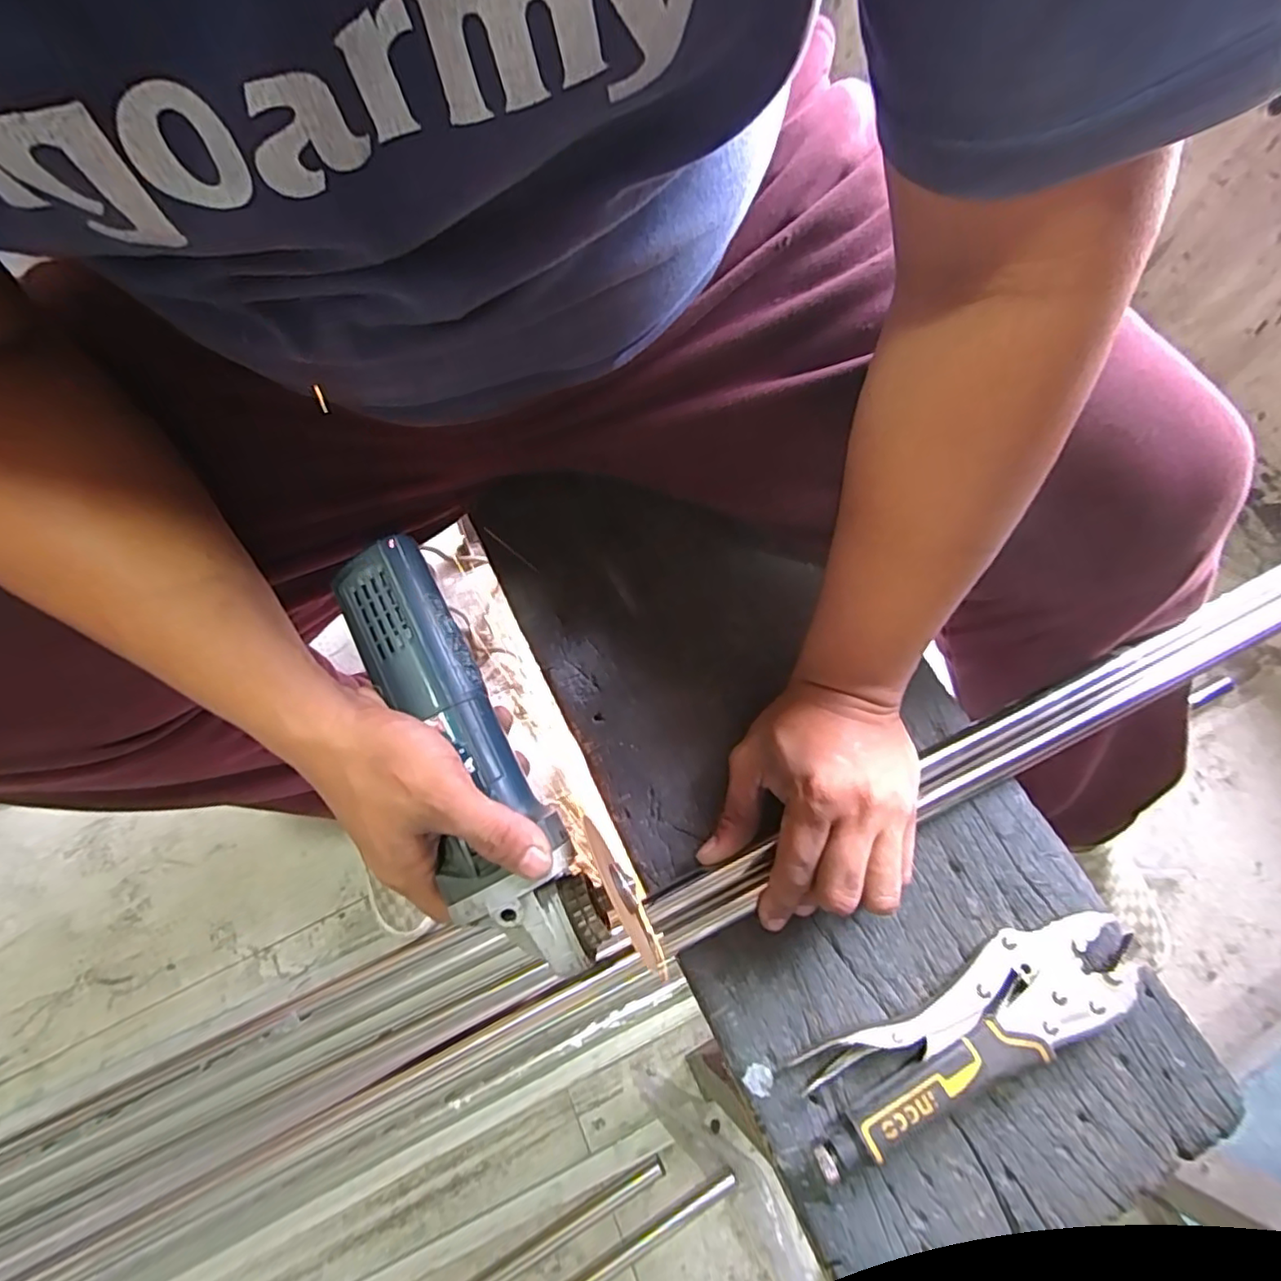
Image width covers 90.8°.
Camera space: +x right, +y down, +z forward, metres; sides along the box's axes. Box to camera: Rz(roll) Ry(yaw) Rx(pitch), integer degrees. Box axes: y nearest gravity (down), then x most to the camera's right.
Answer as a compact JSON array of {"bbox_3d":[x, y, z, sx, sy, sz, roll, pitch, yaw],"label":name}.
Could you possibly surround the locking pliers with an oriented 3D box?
[{"bbox_3d":[0.182,0.216,0.354,0.209,0.031,0.051,-25,68,-7],"label":"locking pliers"}]

